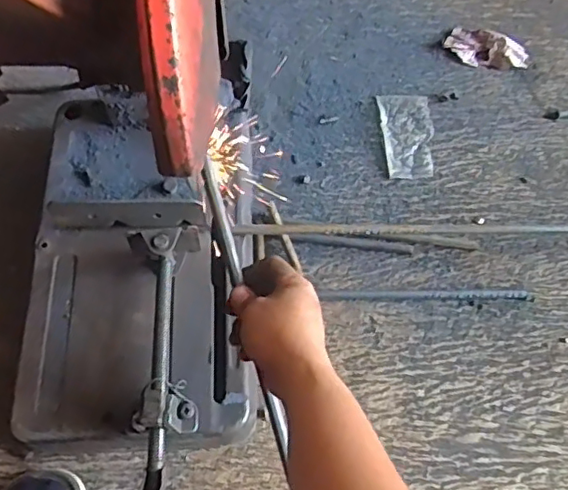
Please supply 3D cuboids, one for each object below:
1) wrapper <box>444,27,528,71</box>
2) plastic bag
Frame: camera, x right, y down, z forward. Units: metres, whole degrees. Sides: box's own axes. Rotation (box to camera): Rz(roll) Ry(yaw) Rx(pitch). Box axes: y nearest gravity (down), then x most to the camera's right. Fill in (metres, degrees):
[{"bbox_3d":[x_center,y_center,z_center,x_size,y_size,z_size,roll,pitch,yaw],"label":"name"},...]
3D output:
[{"bbox_3d":[0.325,-0.314,0.943,0.128,0.021,0.066,18,67,5],"label":"wrapper"},{"bbox_3d":[0.183,-0.162,0.875,0.077,0.005,0.144,0,66,-3],"label":"plastic bag"}]

